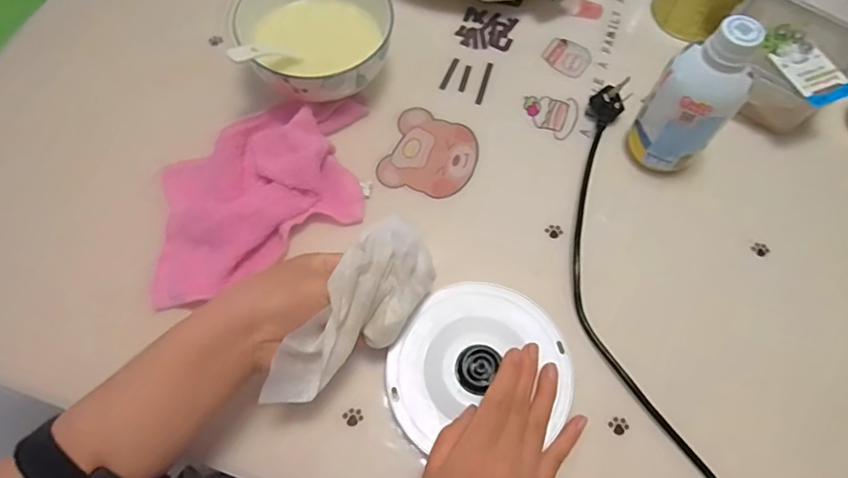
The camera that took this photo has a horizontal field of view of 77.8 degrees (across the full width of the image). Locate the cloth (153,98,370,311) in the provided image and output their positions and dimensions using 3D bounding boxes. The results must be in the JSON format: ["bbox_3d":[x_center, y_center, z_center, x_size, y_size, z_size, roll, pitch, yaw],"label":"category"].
[{"bbox_3d":[-0.142,-0.048,0.453,0.221,0.034,0.133,-29,70,-15],"label":"cloth"}]

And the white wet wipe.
[{"bbox_3d":[-0.049,0.056,0.370,0.051,0.063,0.144,37,75,14],"label":"white wet wipe"}]

